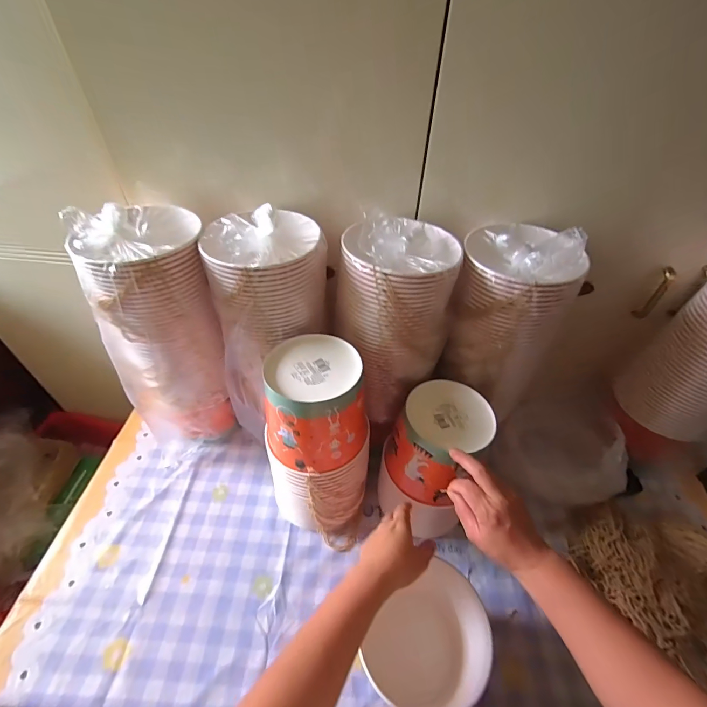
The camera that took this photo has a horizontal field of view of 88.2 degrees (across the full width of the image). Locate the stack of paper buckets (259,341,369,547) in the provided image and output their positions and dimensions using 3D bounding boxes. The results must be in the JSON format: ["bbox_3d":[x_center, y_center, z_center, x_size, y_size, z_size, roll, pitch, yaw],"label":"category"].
[{"bbox_3d":[-0.054,0.152,0.585,0.154,0.326,0.169,11,46,8],"label":"stack of paper buckets"}]

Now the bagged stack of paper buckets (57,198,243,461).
[{"bbox_3d":[-0.312,-0.016,0.642,0.169,0.440,0.172,-12,47,-14],"label":"bagged stack of paper buckets"}]

